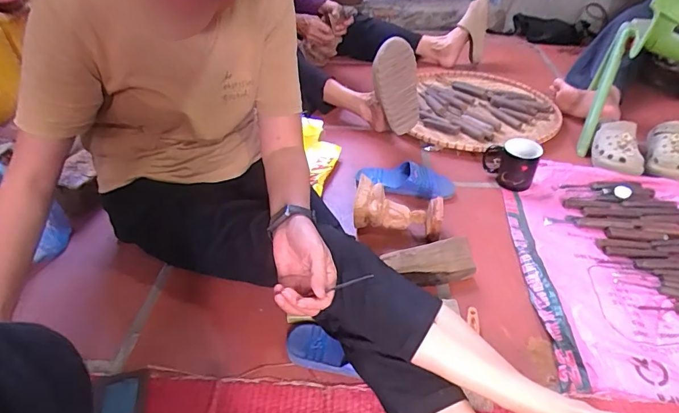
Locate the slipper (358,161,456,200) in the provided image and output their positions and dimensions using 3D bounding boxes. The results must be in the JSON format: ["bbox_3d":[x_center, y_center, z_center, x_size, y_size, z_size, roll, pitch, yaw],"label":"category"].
[{"bbox_3d":[0.154,-0.066,1.045,0.227,0.058,0.081,8,39,10],"label":"slipper"}]

